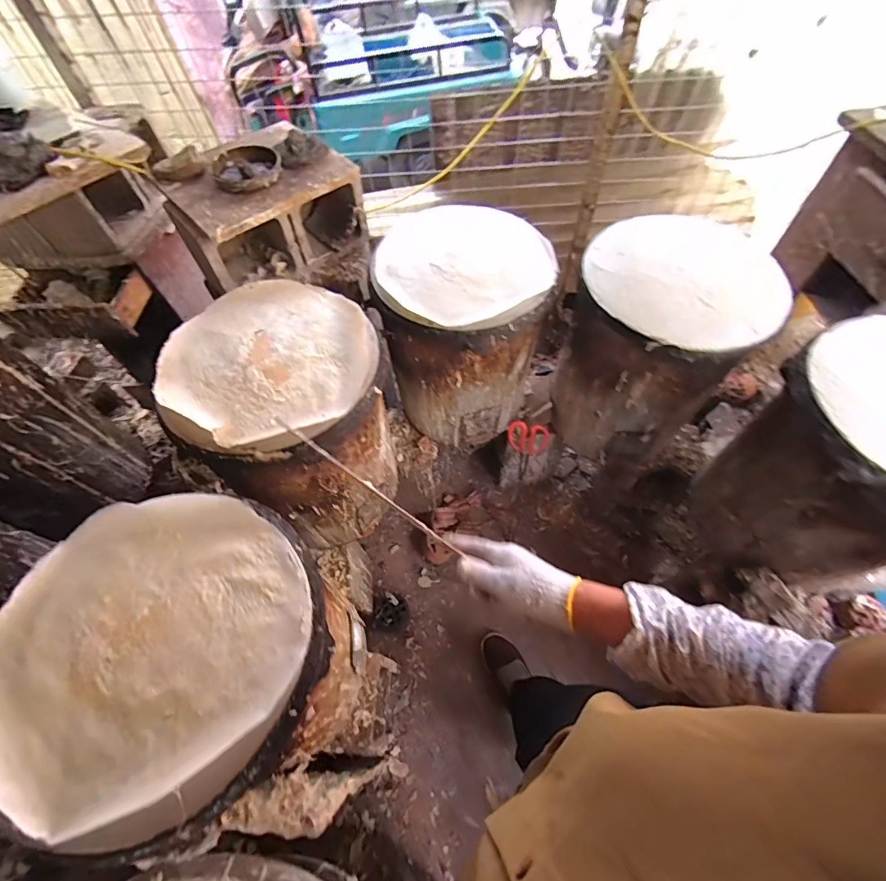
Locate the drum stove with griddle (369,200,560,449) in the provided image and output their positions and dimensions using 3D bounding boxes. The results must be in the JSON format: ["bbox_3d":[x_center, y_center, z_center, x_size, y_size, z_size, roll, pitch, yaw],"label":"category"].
[{"bbox_3d":[0.051,-0.258,1.060,0.377,0.454,0.385,-12,60,-4],"label":"drum stove with griddle"}]

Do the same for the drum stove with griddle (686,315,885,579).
[{"bbox_3d":[0.786,0.052,0.855,0.380,0.464,0.391,-21,61,-9],"label":"drum stove with griddle"}]

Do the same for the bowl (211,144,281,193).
[{"bbox_3d":[-0.419,-0.579,0.899,0.134,0.038,0.134,-2,59,3],"label":"bowl"}]

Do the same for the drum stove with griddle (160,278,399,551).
[{"bbox_3d":[-0.285,-0.030,0.917,0.363,0.455,0.376,-23,61,-10],"label":"drum stove with griddle"}]

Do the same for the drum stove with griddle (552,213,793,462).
[{"bbox_3d":[0.468,-0.207,0.992,0.364,0.508,0.322,27,65,18],"label":"drum stove with griddle"}]

